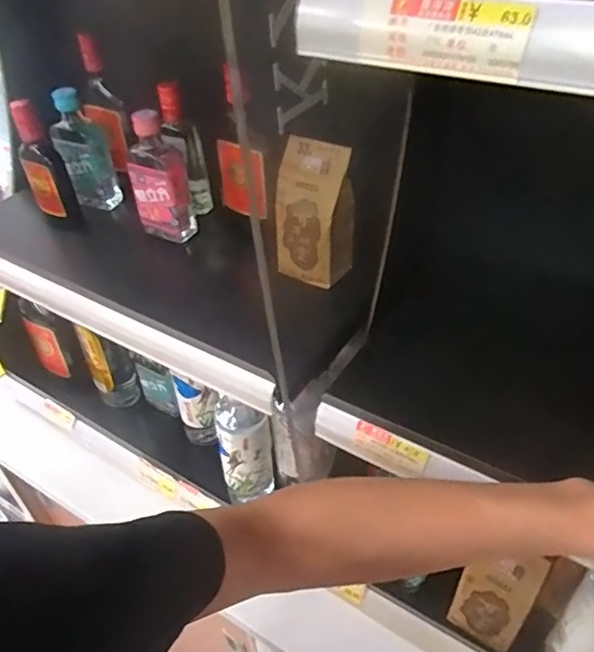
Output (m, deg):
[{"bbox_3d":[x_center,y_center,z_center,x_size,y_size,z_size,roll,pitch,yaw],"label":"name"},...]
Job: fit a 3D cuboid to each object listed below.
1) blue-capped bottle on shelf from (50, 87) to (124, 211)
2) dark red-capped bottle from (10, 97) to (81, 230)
[{"bbox_3d":[-0.275,-0.222,0.730,0.064,0.147,0.049,-17,43,-14],"label":"blue-capped bottle on shelf"},{"bbox_3d":[-0.311,-0.189,0.695,0.051,0.166,0.044,-20,44,-17],"label":"dark red-capped bottle"}]

